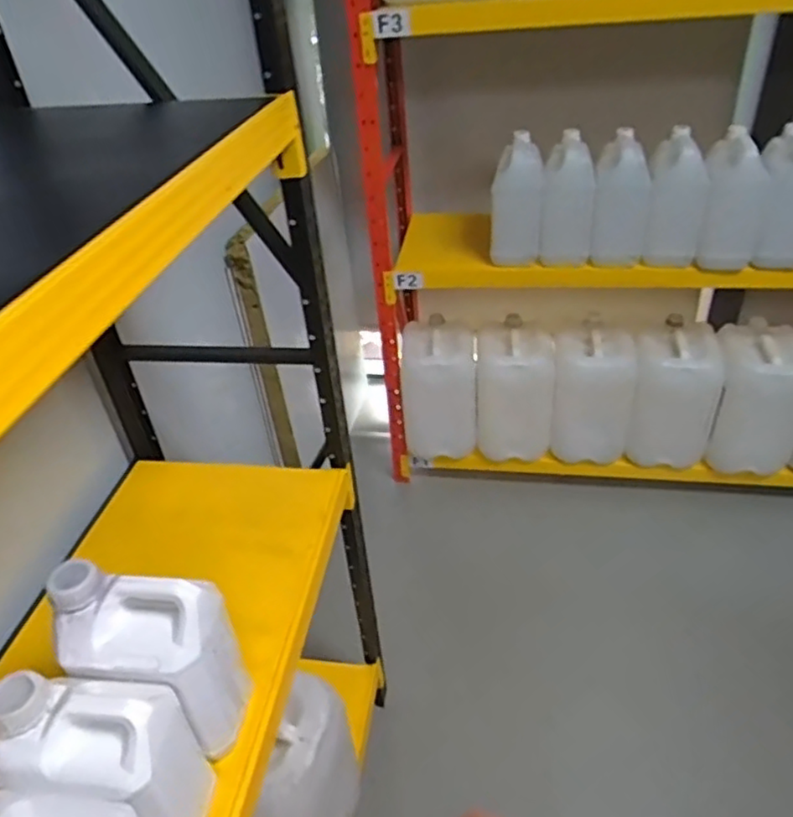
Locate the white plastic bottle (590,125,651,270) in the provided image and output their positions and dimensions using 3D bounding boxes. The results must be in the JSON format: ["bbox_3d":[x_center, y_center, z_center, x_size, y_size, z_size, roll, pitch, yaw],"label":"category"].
[{"bbox_3d":[0.560,-0.517,1.631,0.126,0.282,0.155,7,39,16],"label":"white plastic bottle"}]

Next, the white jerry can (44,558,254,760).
[{"bbox_3d":[-0.254,0.265,0.689,0.151,0.222,0.097,1,38,9],"label":"white jerry can"}]

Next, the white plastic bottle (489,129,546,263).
[{"bbox_3d":[0.304,-0.527,1.677,0.124,0.289,0.179,1,38,8],"label":"white plastic bottle"}]

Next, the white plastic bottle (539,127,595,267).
[{"bbox_3d":[0.433,-0.530,1.659,0.120,0.279,0.160,4,38,12],"label":"white plastic bottle"}]

